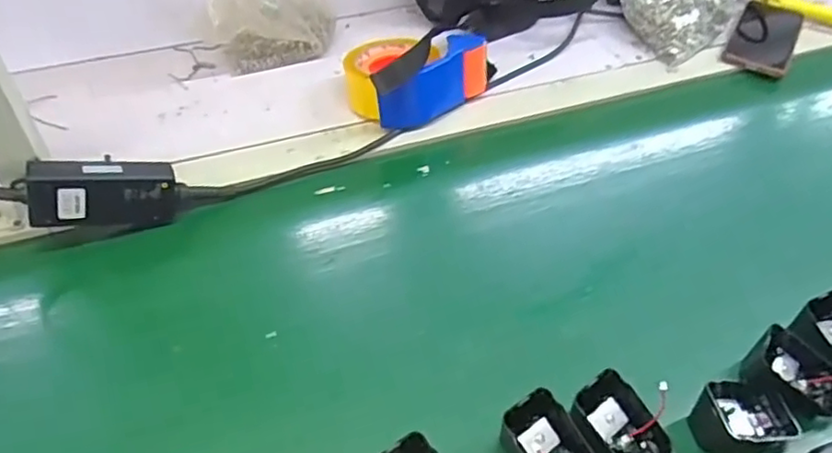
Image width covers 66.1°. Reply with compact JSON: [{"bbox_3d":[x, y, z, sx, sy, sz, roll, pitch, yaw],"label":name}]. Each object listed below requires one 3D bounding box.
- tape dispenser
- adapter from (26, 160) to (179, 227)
[{"bbox_3d":[0.003,-0.176,0.713,0.165,0.075,0.103,-24,52,-24],"label":"tape dispenser"},{"bbox_3d":[-0.269,-0.027,0.556,0.115,0.048,0.033,-1,43,-30],"label":"adapter"}]

